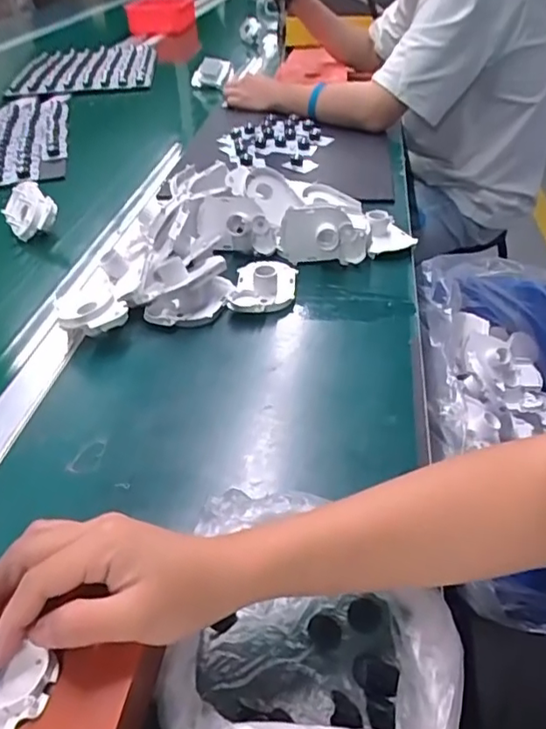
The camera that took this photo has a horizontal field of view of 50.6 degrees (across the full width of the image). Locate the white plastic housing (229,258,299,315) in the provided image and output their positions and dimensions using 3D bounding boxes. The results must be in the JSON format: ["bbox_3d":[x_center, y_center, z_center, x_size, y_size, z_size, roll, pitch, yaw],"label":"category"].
[{"bbox_3d":[-0.010,-0.089,0.647,0.069,0.037,0.093,4,40,7],"label":"white plastic housing"}]

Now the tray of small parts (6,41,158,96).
[{"bbox_3d":[-0.471,-0.770,1.479,0.323,0.024,0.425,-5,39,-4],"label":"tray of small parts"}]

